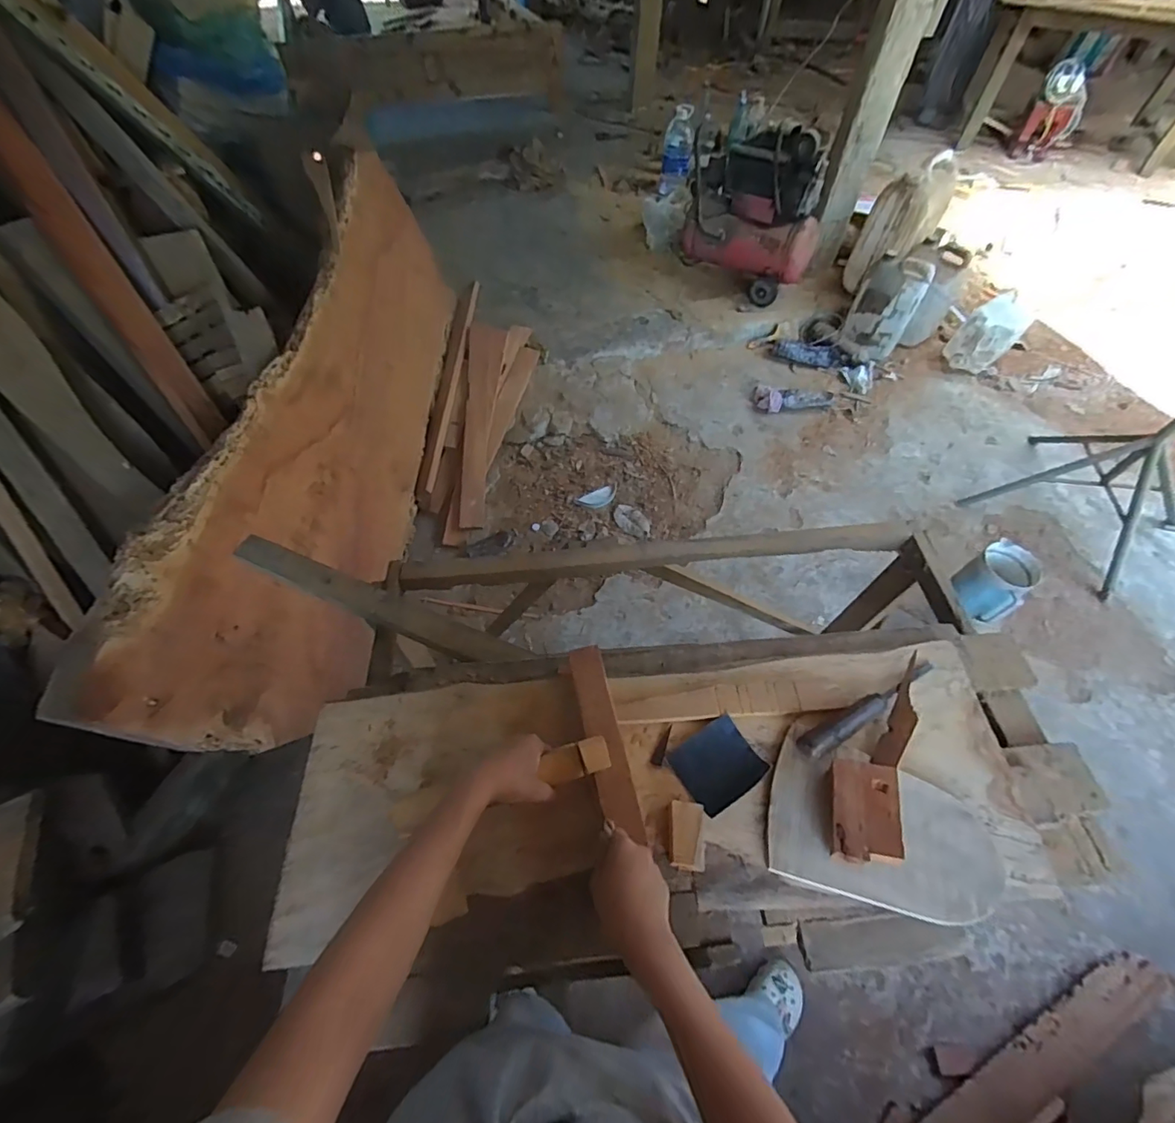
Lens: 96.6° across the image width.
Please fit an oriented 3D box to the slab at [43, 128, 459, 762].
[{"bbox_3d":[-0.615,-0.380,1.399,0.070,0.598,1.724,-7,58,17],"label":"slab"}]

